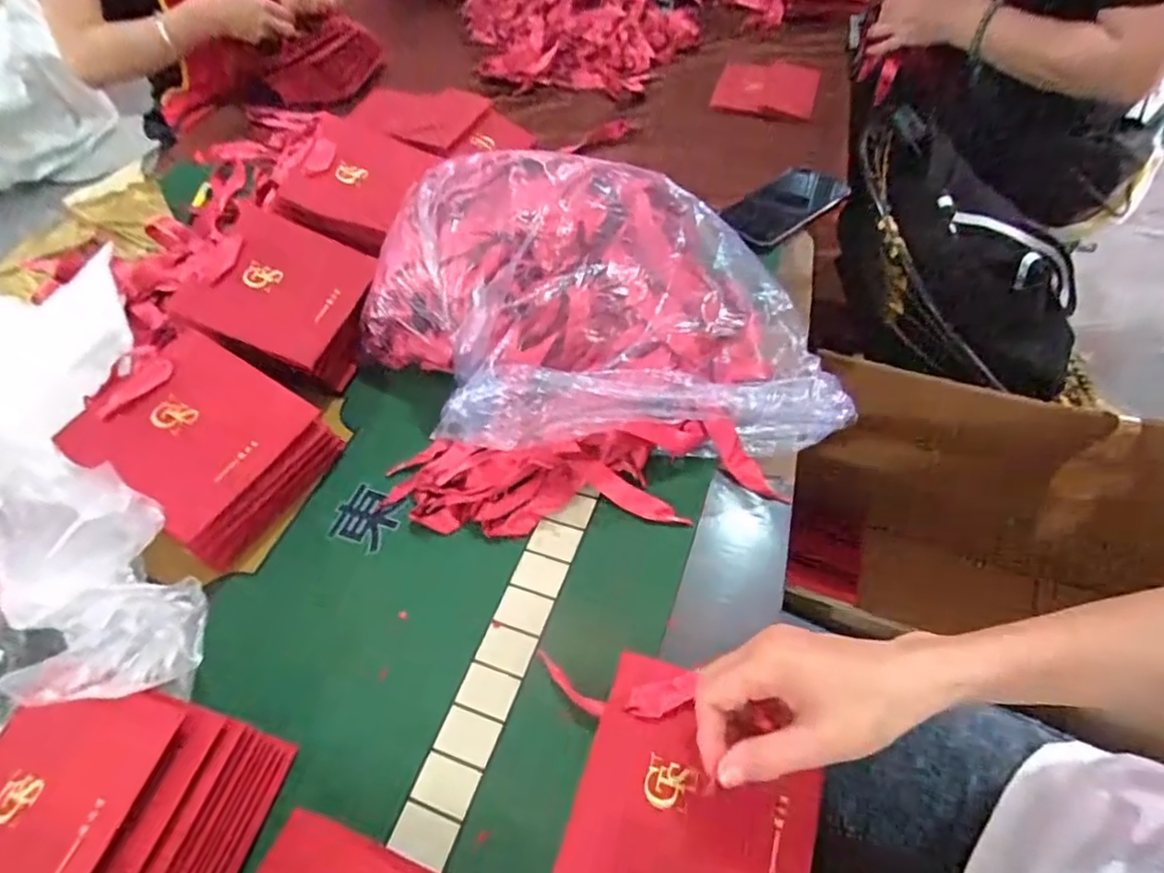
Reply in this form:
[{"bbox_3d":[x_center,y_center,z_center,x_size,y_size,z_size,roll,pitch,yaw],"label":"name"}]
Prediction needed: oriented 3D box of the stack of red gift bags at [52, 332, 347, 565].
[{"bbox_3d":[-0.315,-0.002,0.517,0.179,0.049,0.141,36,61,0],"label":"stack of red gift bags"}]

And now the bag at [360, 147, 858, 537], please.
[{"bbox_3d":[0.000,-0.106,0.548,0.393,0.155,0.327,-5,52,2],"label":"bag"}]

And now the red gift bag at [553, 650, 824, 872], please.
[{"bbox_3d":[0.068,0.213,0.377,0.134,0.008,0.133,12,55,15],"label":"red gift bag"}]

